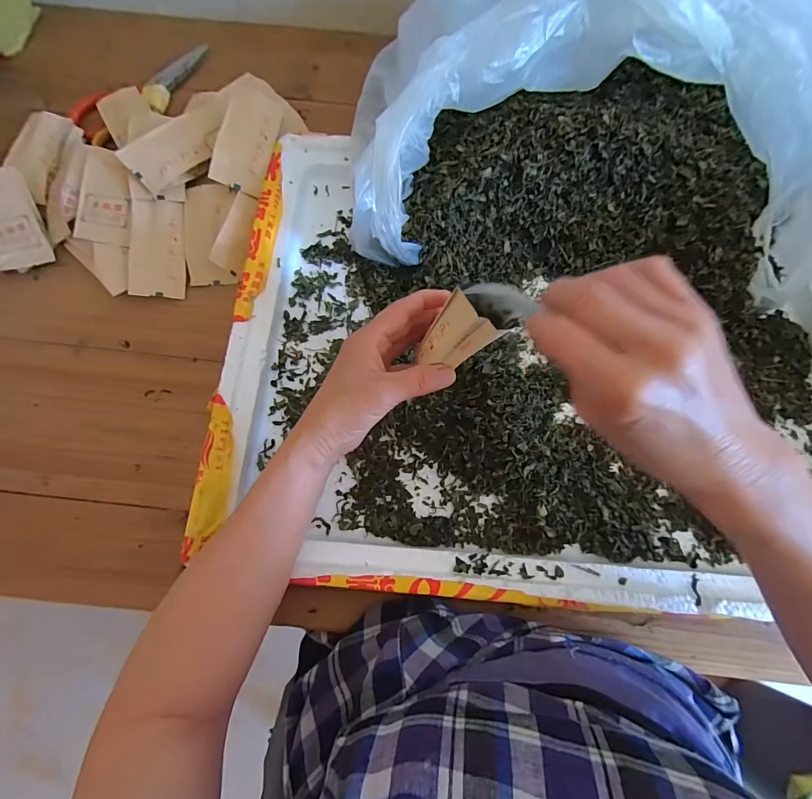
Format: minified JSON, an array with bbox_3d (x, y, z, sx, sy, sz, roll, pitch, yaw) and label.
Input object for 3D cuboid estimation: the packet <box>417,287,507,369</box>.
[{"bbox_3d":[0.033,-0.041,0.269,0.040,0.062,0.007,43,43,1],"label":"packet"}]

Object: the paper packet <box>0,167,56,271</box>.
[{"bbox_3d":[-0.430,-0.196,0.407,0.053,0.010,0.109,-21,92,-21],"label":"paper packet"}]

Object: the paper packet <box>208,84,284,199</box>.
[{"bbox_3d":[-0.167,-0.278,0.403,0.052,0.011,0.111,17,84,-35],"label":"paper packet"}]

